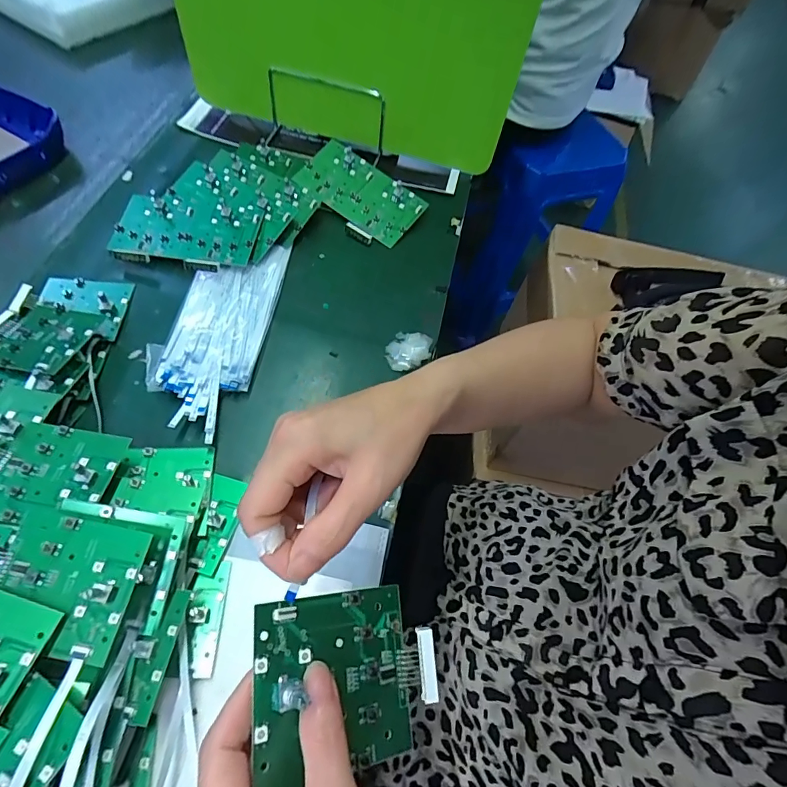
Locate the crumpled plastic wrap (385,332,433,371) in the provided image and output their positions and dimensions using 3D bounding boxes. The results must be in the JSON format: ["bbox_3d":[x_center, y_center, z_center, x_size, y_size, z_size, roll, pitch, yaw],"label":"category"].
[{"bbox_3d":[0.014,-0.041,0.443,0.042,0.033,0.038,8,60,-4],"label":"crumpled plastic wrap"}]

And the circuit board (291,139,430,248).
[{"bbox_3d":[-0.041,-0.248,0.558,0.157,0.011,0.082,36,76,10],"label":"circuit board"}]

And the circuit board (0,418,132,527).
[{"bbox_3d":[-0.253,0.055,0.327,0.090,0.012,0.076,10,60,-3],"label":"circuit board"}]

